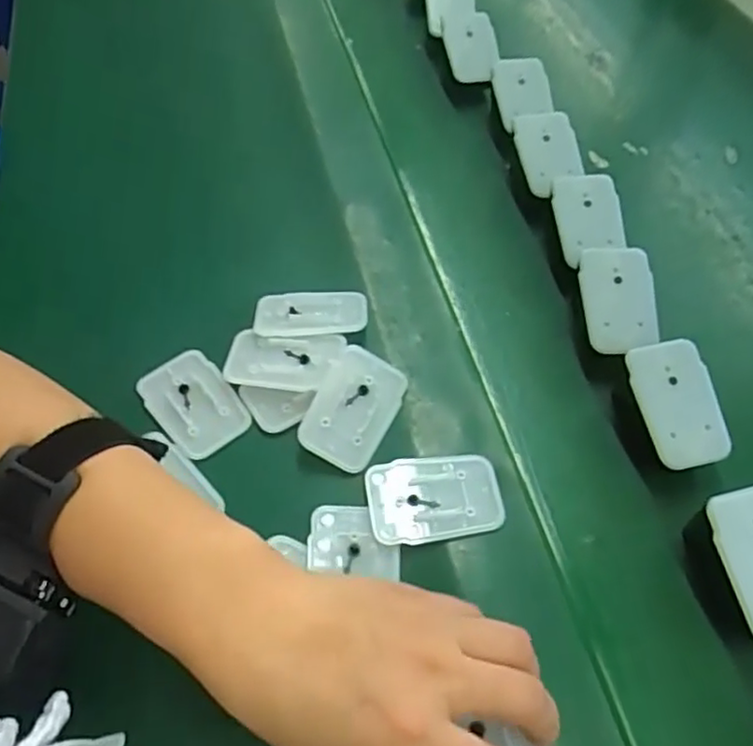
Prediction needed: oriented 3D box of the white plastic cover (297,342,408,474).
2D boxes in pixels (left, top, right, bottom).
[{"bbox_3d":[-0.012,0.018,0.362,0.043,0.010,0.068,20,59,13],"label":"white plastic cover"}]

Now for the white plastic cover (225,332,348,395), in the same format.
[{"bbox_3d":[-0.056,-0.007,0.381,0.066,0.011,0.038,9,57,6],"label":"white plastic cover"}]

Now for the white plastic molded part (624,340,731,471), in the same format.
[{"bbox_3d":[0.162,0.016,0.342,0.041,0.004,0.067,-13,78,-4],"label":"white plastic molded part"}]

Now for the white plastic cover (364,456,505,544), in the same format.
[{"bbox_3d":[0.030,0.065,0.336,0.069,0.005,0.044,-6,57,-4],"label":"white plastic cover"}]

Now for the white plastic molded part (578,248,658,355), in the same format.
[{"bbox_3d":[0.146,-0.044,0.384,0.043,0.009,0.065,-3,81,-1],"label":"white plastic molded part"}]

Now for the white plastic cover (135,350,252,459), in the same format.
[{"bbox_3d":[-0.108,0.017,0.374,0.044,0.005,0.069,-36,64,-21],"label":"white plastic cover"}]

